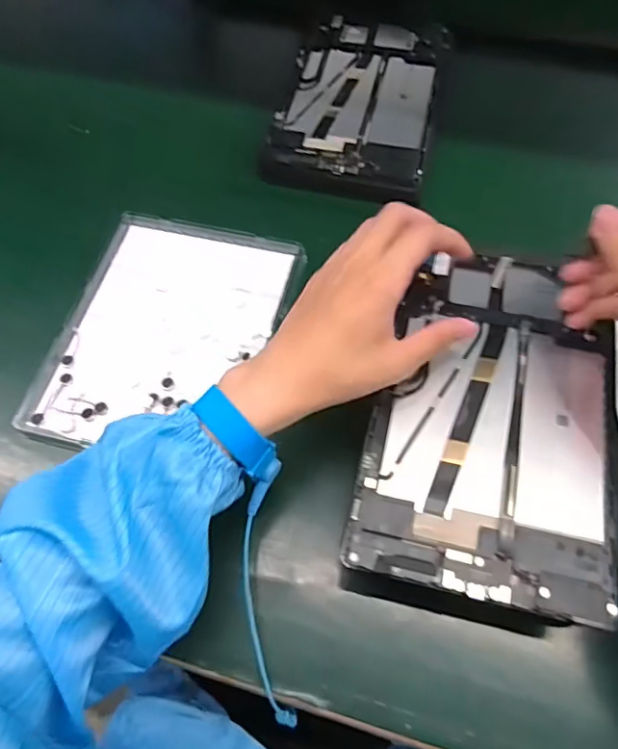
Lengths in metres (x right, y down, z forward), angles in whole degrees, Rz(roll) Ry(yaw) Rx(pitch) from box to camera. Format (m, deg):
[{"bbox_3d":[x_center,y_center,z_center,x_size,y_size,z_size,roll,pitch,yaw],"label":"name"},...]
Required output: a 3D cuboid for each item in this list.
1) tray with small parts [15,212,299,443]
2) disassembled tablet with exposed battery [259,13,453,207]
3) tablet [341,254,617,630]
[{"bbox_3d":[-0.111,-0.035,0.431,0.166,0.014,0.207,12,64,7],"label":"tray with small parts"},{"bbox_3d":[0.052,-0.275,0.542,0.153,0.013,0.252,12,64,7],"label":"disassembled tablet with exposed battery"},{"bbox_3d":[0.119,0.021,0.347,0.146,0.009,0.232,13,64,7],"label":"tablet"}]

